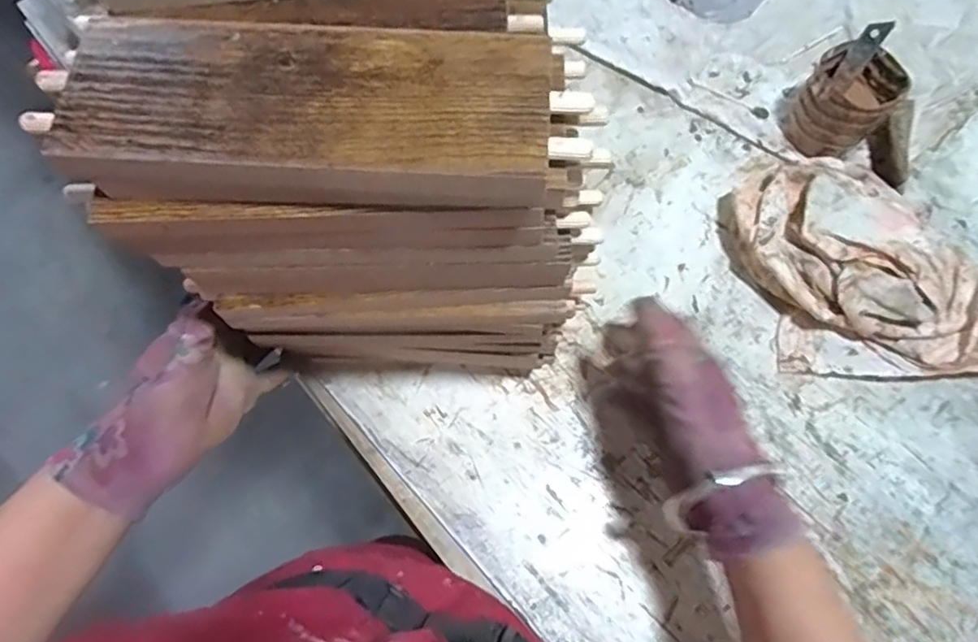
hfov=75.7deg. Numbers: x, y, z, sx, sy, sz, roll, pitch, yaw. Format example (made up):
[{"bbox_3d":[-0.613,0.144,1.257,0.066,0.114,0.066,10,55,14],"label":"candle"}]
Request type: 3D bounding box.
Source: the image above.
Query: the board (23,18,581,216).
[{"bbox_3d":[-0.065,-0.082,0.242,0.194,0.017,0.066,4,71,1],"label":"board"}]

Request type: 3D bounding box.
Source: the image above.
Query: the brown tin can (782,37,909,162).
[{"bbox_3d":[0.286,-0.176,0.517,0.067,0.067,0.065,0,71,-1],"label":"brown tin can"}]

